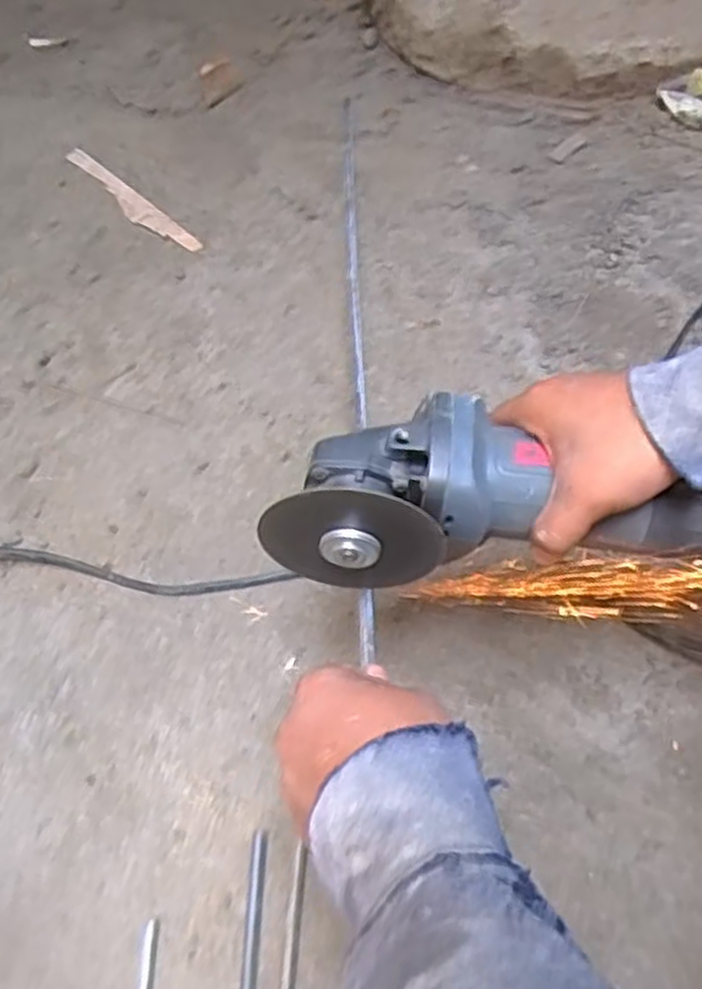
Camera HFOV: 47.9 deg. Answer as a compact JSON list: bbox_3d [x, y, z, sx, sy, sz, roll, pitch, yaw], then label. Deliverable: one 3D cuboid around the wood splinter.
[{"bbox_3d":[-0.230,-0.306,0.824,0.206,0.006,0.030,40,66,20],"label":"wood splinter"}]

